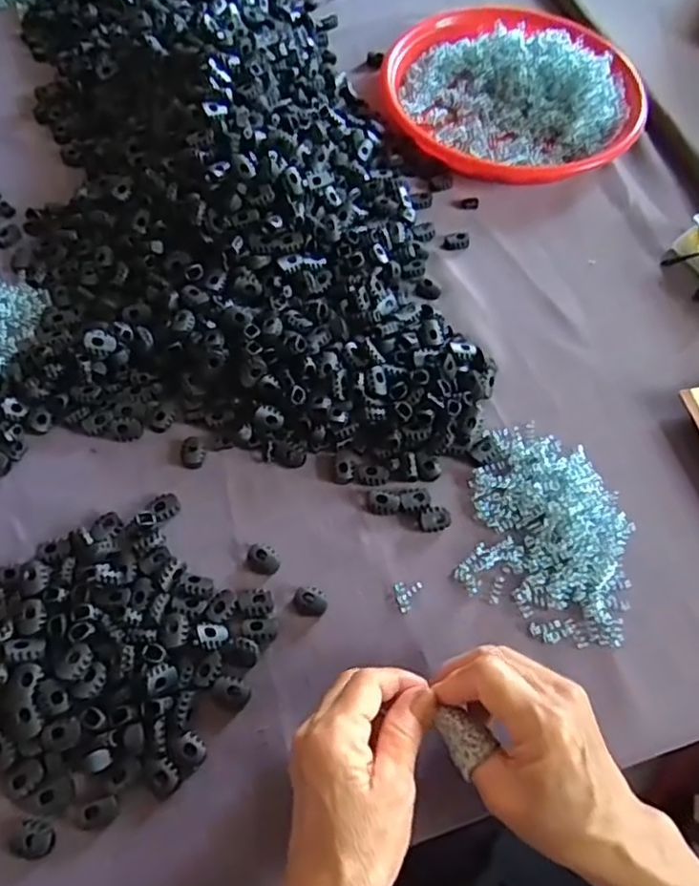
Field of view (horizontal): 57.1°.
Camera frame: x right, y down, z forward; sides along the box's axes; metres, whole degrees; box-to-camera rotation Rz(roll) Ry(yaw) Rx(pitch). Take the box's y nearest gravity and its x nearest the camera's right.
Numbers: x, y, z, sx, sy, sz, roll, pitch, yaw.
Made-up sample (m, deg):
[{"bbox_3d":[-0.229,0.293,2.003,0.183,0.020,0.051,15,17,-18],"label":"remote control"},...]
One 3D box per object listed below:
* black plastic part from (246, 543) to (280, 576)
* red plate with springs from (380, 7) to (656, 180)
[{"bbox_3d":[-0.056,0.075,0.418,0.022,0.008,0.018,37,67,17],"label":"black plastic part"},{"bbox_3d":[0.160,-0.344,0.627,0.251,0.040,0.223,22,63,10],"label":"red plate with springs"}]

